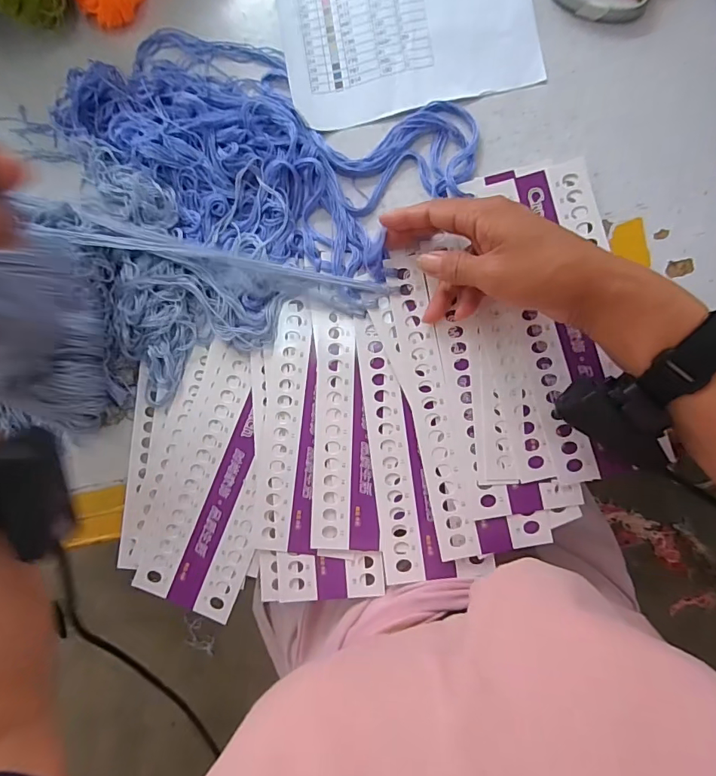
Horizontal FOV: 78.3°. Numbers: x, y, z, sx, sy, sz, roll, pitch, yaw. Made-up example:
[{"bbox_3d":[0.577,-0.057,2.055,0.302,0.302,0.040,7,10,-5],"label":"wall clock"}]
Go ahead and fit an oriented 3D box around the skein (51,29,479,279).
[{"bbox_3d":[-0.090,-0.203,0.369,0.344,0.023,0.170,23,90,8],"label":"skein"}]

